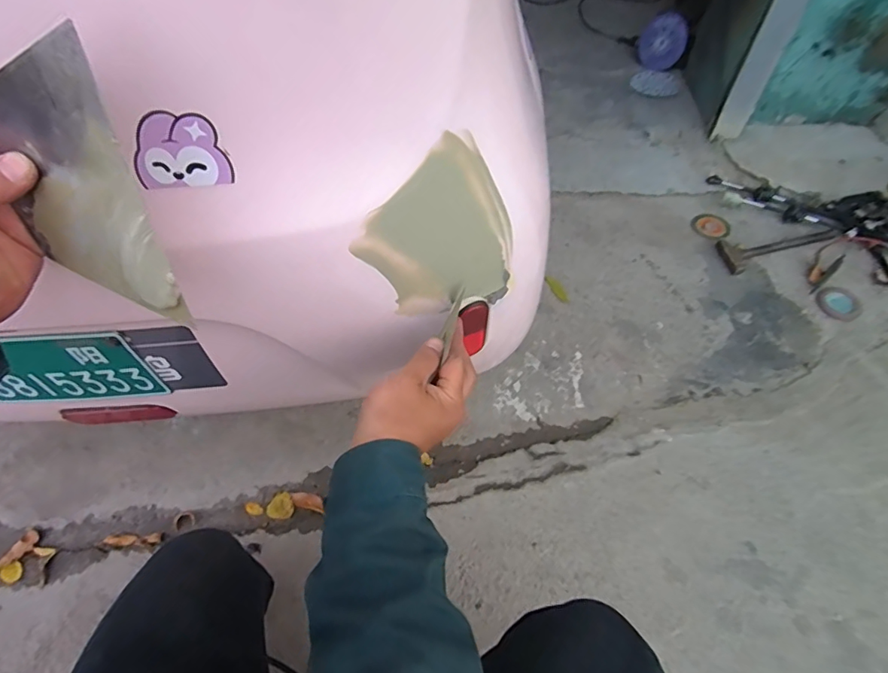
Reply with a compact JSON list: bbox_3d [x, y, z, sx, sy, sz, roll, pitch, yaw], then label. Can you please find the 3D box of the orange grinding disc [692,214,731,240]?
[{"bbox_3d":[0.673,-0.277,1.218,0.092,0.007,0.091,0,54,1],"label":"orange grinding disc"}]

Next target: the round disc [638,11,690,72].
[{"bbox_3d":[0.653,-0.881,1.448,0.137,0.137,0.042,19,59,14],"label":"round disc"}]

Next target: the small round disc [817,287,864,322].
[{"bbox_3d":[0.884,-0.075,1.082,0.087,0.013,0.084,0,54,1],"label":"small round disc"}]

